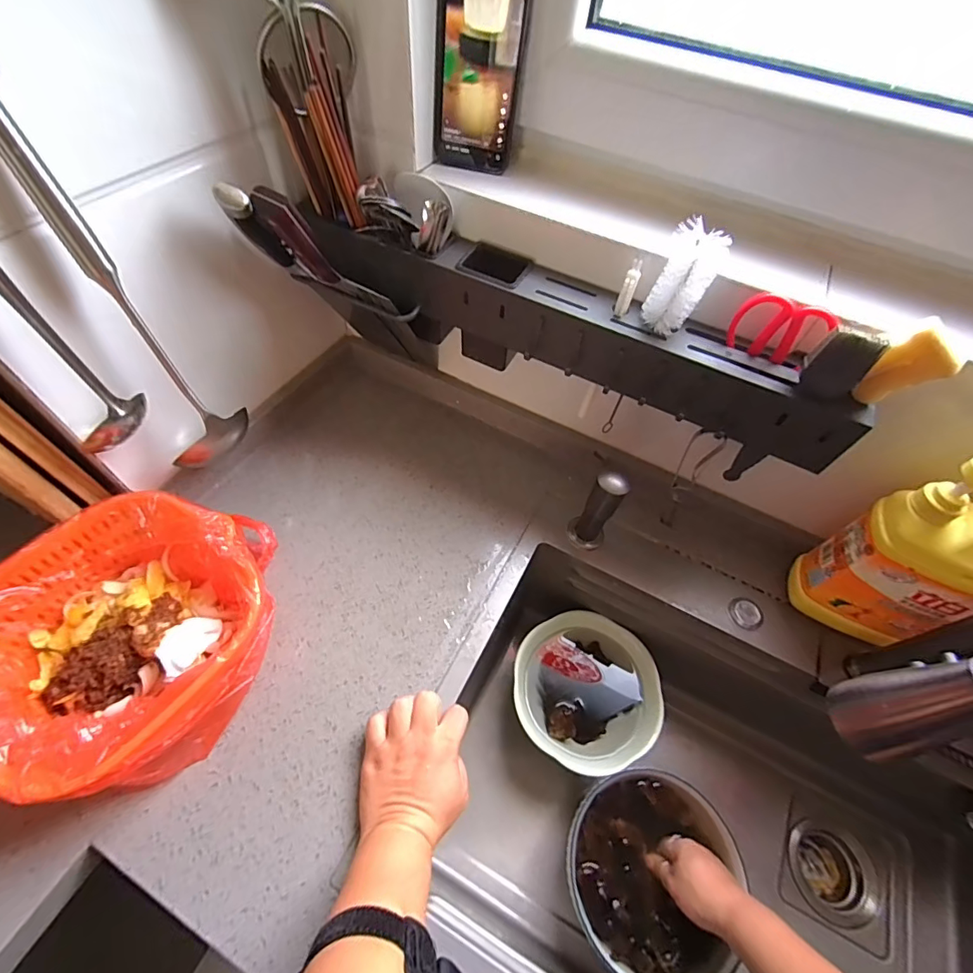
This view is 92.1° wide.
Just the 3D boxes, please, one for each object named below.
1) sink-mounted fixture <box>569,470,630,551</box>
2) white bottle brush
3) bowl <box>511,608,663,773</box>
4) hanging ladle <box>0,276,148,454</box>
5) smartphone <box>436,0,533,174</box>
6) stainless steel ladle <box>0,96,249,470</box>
[{"bbox_3d":[0.128,0.026,0.544,0.044,0.121,0.034,23,56,12],"label":"sink-mounted fixture"},{"bbox_3d":[0.169,-0.178,0.405,0.045,0.086,0.026,35,60,17],"label":"white bottle brush"},{"bbox_3d":[0.130,0.270,0.623,0.184,0.069,0.184,2,55,-3],"label":"bowl"},{"bbox_3d":[-0.329,-0.126,0.332,0.039,0.251,0.047,-2,56,-6],"label":"hanging ladle"},{"bbox_3d":[-0.006,-0.388,0.438,0.078,0.153,0.018,14,49,4],"label":"smartphone"},{"bbox_3d":[-0.289,-0.133,0.394,0.056,0.335,0.055,2,56,-4],"label":"stainless steel ladle"}]

